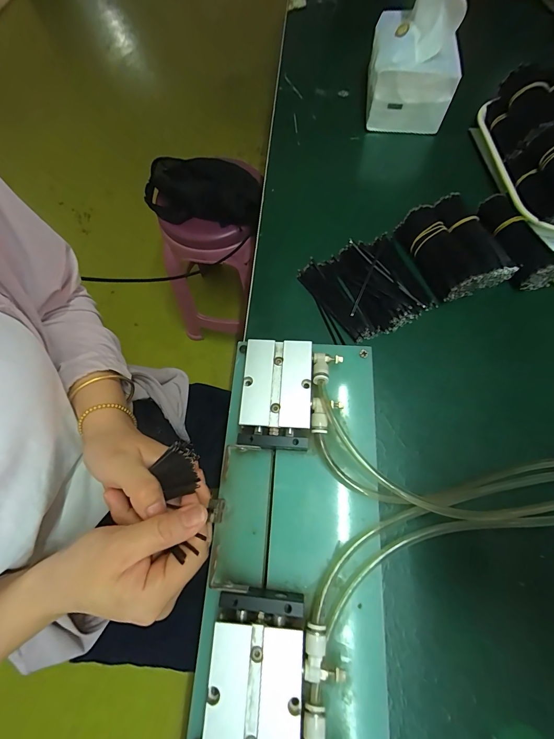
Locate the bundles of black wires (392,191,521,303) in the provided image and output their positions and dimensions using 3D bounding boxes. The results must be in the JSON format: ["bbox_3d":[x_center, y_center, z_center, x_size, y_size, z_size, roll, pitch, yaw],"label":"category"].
[{"bbox_3d":[0.179,-0.124,0.320,0.081,0.033,0.100,-16,67,-3],"label":"bundles of black wires"}]

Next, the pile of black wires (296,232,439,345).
[{"bbox_3d":[0.090,-0.083,0.319,0.105,0.015,0.101,-24,68,-7],"label":"pile of black wires"}]

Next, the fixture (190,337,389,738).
[{"bbox_3d":[0.014,0.108,0.231,0.116,0.037,0.265,2,67,4],"label":"fixture"}]

